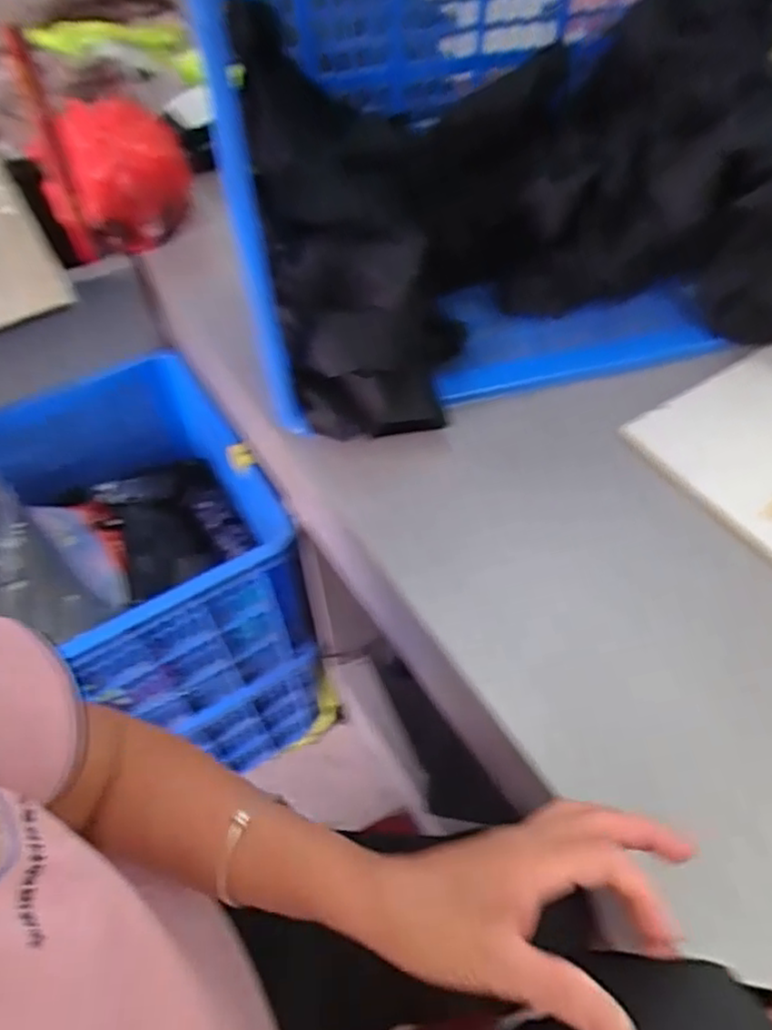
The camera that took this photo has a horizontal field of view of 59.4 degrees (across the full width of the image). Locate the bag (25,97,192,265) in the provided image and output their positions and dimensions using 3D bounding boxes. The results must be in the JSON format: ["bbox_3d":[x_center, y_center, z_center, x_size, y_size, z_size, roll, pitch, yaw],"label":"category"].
[{"bbox_3d":[-0.349,-0.440,0.885,0.175,0.141,0.177,-14,55,-8],"label":"bag"}]

